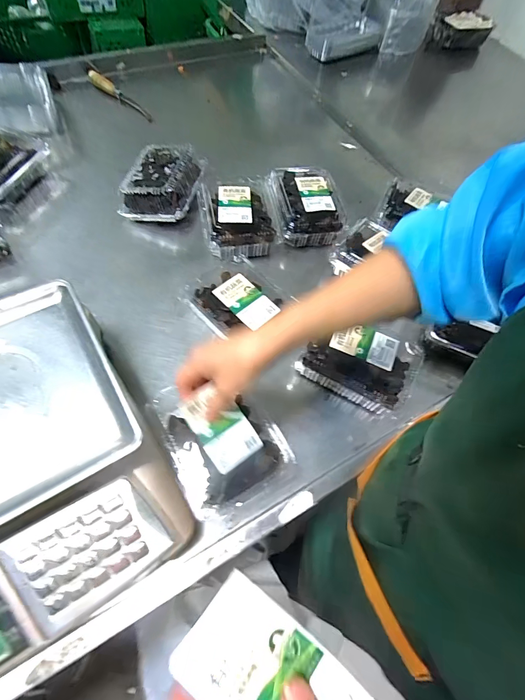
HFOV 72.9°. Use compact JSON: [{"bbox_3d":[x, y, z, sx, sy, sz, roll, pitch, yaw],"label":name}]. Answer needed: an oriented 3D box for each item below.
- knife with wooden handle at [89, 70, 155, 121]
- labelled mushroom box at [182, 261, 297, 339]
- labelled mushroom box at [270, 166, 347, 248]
[{"bbox_3d":[-0.340,-0.610,0.849,0.190,0.035,0.020,36,61,2],"label":"knife with wooden handle"},{"bbox_3d":[-0.041,-0.079,0.559,0.139,0.066,0.151,-35,67,-23],"label":"labelled mushroom box"},{"bbox_3d":[0.081,-0.270,0.681,0.132,0.072,0.171,-5,58,-8],"label":"labelled mushroom box"}]

